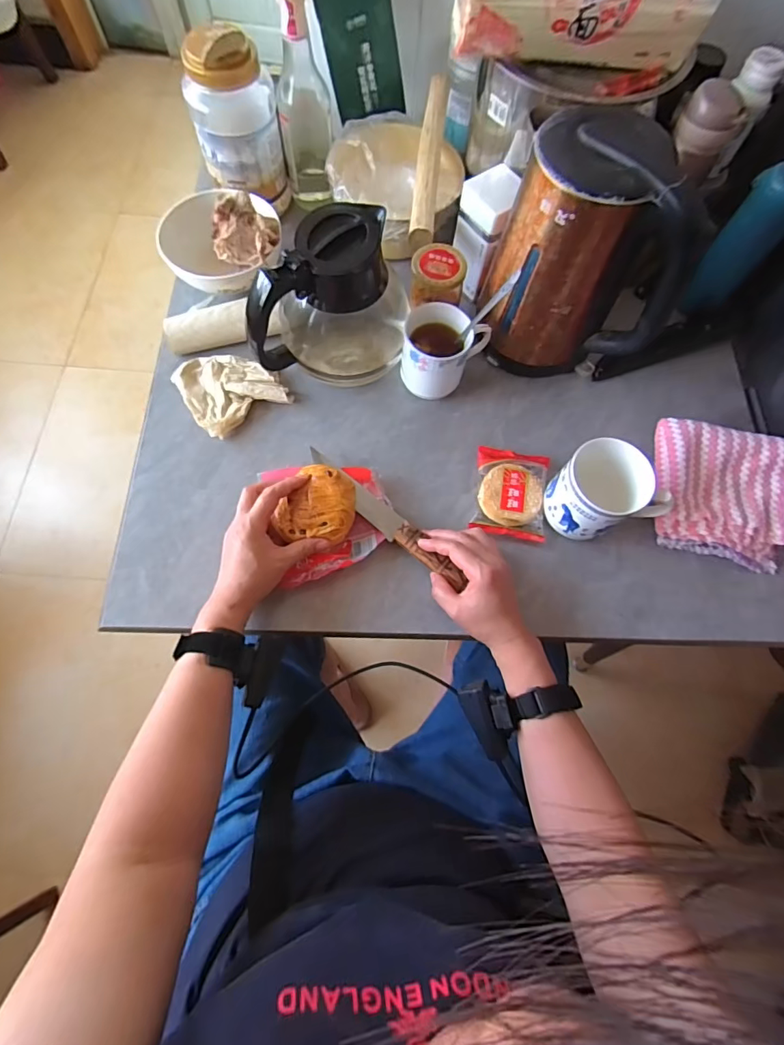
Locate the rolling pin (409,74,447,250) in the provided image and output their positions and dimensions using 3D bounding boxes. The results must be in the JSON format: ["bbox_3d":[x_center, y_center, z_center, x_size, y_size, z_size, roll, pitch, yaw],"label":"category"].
[{"bbox_3d":[0.047,-0.462,0.599,0.029,0.032,0.276,6,71,0],"label":"rolling pin"}]

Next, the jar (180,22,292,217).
[{"bbox_3d":[-0.196,-0.505,0.591,0.103,0.185,0.091,-12,72,-6],"label":"jar"}]

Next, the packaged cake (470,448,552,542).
[{"bbox_3d":[0.143,-0.035,0.564,0.084,0.019,0.108,10,71,1],"label":"packaged cake"}]

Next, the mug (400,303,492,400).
[{"bbox_3d":[0.058,-0.196,0.572,0.093,0.096,0.087,17,71,3],"label":"mug"}]

